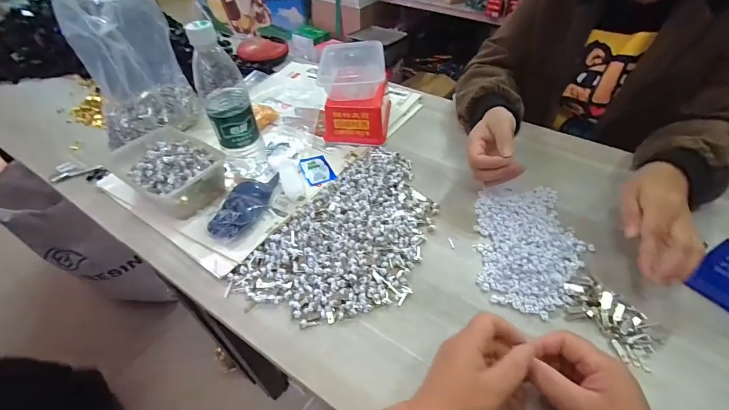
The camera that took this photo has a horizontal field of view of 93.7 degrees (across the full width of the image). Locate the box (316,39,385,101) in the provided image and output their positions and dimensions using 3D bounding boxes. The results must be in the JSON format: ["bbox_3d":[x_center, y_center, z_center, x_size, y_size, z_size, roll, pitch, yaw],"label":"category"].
[{"bbox_3d":[-0.025,-0.243,0.626,0.124,0.050,0.148,-2,46,0],"label":"box"}]

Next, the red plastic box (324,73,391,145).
[{"bbox_3d":[-0.009,-0.183,0.630,0.108,0.077,0.143,5,46,7],"label":"red plastic box"}]

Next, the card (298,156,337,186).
[{"bbox_3d":[-0.078,-0.058,0.559,0.045,0.004,0.071,-19,48,-16],"label":"card"}]

